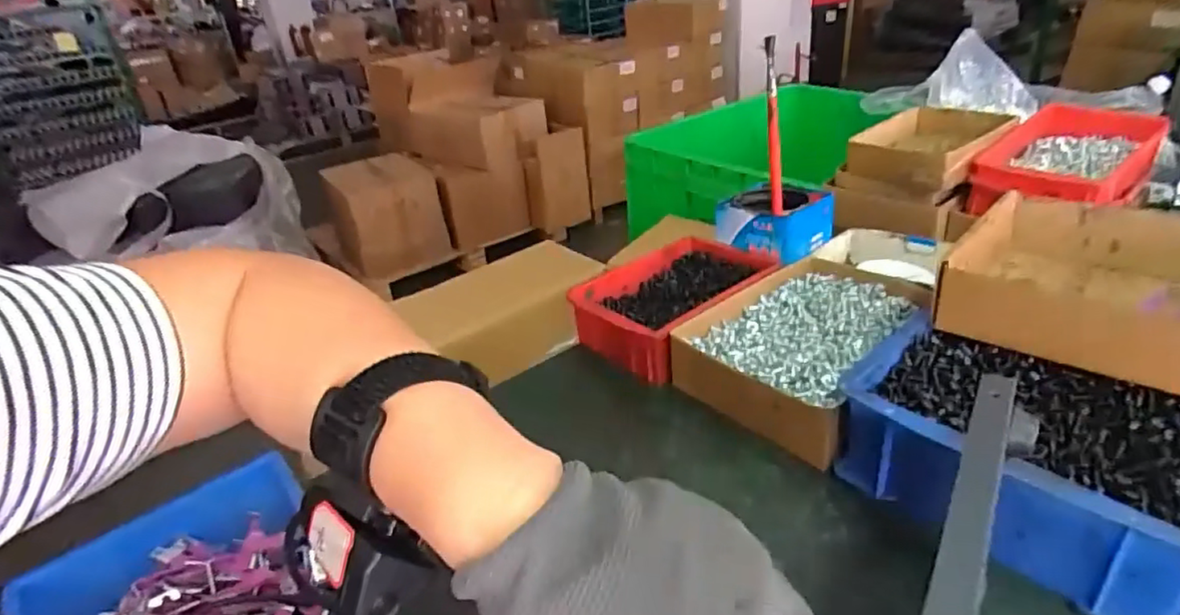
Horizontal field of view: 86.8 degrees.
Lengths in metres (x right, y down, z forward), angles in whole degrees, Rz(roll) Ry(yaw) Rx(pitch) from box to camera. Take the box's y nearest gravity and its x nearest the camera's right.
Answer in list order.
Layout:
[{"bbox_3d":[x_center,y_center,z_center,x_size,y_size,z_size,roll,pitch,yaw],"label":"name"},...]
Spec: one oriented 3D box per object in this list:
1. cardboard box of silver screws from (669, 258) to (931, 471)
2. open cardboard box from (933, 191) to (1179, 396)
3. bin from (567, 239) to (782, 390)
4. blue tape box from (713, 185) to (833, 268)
[{"bbox_3d":[0.190,0.023,0.557,0.163,0.072,0.240,18,38,38],"label":"cardboard box of silver screws"},{"bbox_3d":[0.400,-0.014,0.453,0.223,0.059,0.181,18,38,38],"label":"open cardboard box"},{"bbox_3d":[0.088,-0.008,0.651,0.139,0.057,0.201,21,39,41],"label":"bin"},{"bbox_3d":[0.201,-0.098,0.689,0.100,0.052,0.096,-27,34,-32],"label":"blue tape box"}]

